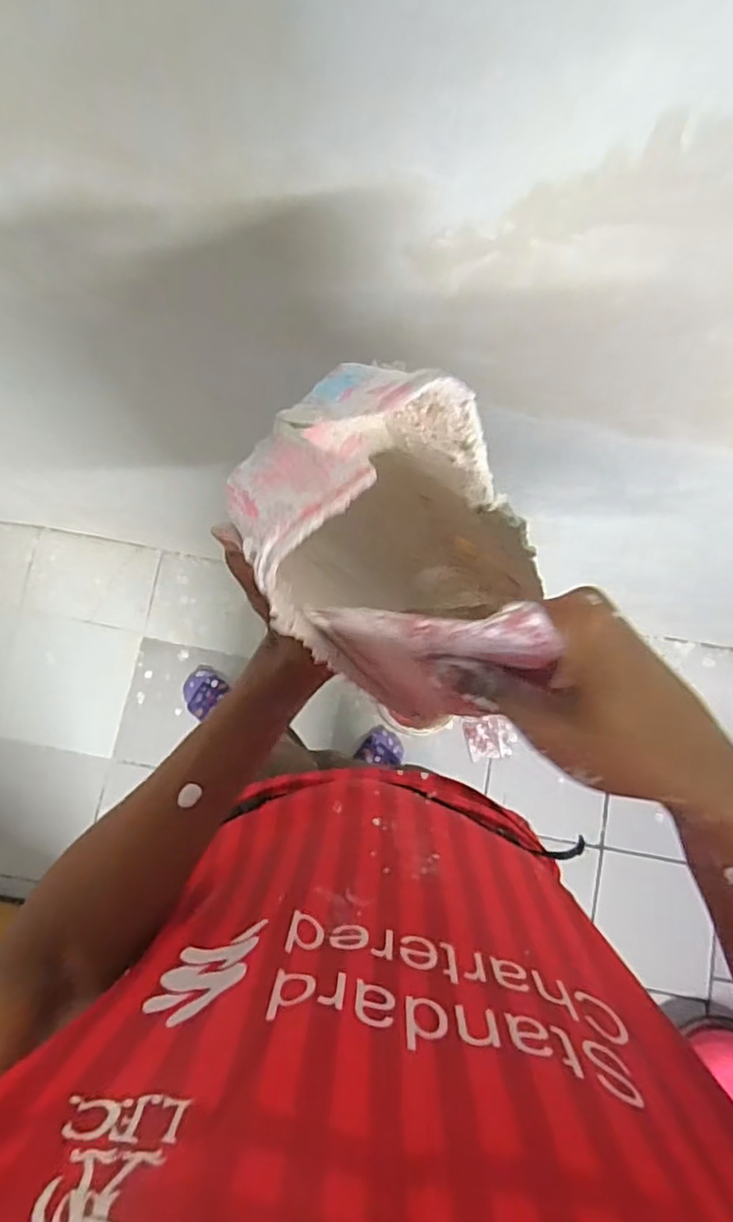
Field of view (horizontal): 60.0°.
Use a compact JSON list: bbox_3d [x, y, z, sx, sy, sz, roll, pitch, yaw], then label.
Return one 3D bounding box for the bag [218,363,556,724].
[{"bbox_3d":[0.014,-0.026,0.334,0.140,0.181,0.114,37,82,3],"label":"bag"}]

